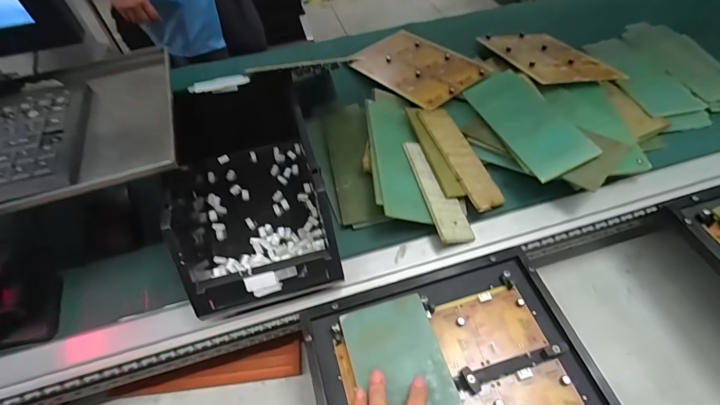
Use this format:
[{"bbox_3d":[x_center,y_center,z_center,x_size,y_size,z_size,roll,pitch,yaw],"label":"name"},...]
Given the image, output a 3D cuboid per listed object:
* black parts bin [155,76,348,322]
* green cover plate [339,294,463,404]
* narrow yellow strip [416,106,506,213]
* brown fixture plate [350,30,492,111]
[{"bbox_3d":[-0.142,-0.031,0.455,0.172,0.121,0.303,-16,55,-9],"label":"black parts bin"},{"bbox_3d":[0.048,0.183,0.347,0.088,0.011,0.186,-16,58,-7],"label":"green cover plate"},{"bbox_3d":[0.137,-0.065,0.506,0.055,0.006,0.169,-12,63,-26],"label":"narrow yellow strip"},{"bbox_3d":[0.095,-0.226,0.615,0.135,0.008,0.206,-38,57,-18],"label":"brown fixture plate"}]

